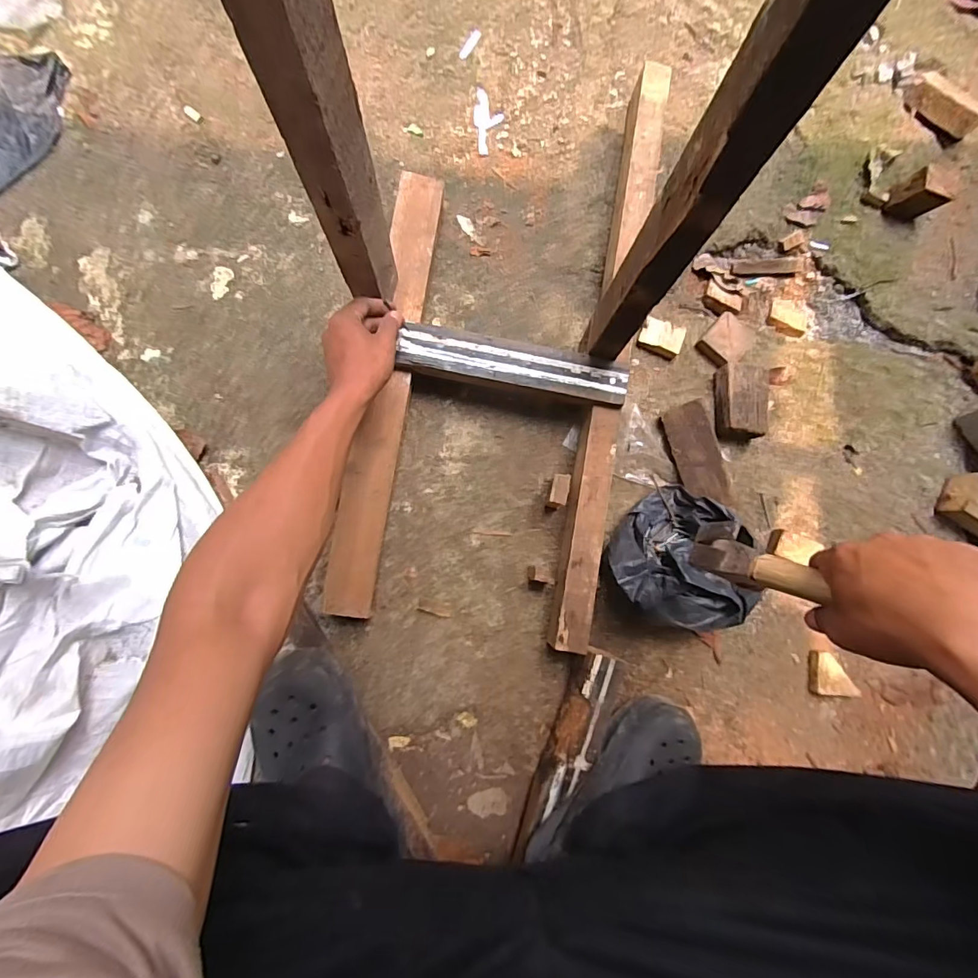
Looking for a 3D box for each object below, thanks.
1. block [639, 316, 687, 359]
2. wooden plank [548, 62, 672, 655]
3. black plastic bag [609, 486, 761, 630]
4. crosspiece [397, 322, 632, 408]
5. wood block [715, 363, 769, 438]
[{"bbox_3d":[0.244,-0.214,0.660,0.059,0.018,0.046,21,84,-3],"label":"block"},{"bbox_3d":[0.162,-0.189,0.627,0.044,0.060,0.788,10,84,-4],"label":"wooden plank"},{"bbox_3d":[0.241,0.084,0.599,0.183,0.093,0.175,11,84,-4],"label":"black plastic bag"},{"bbox_3d":[0.032,-0.153,0.581,0.278,0.020,0.057,10,84,-2],"label":"crosspiece"},{"bbox_3d":[0.352,-0.121,0.652,0.064,0.046,0.103,4,85,-4],"label":"wood block"}]

